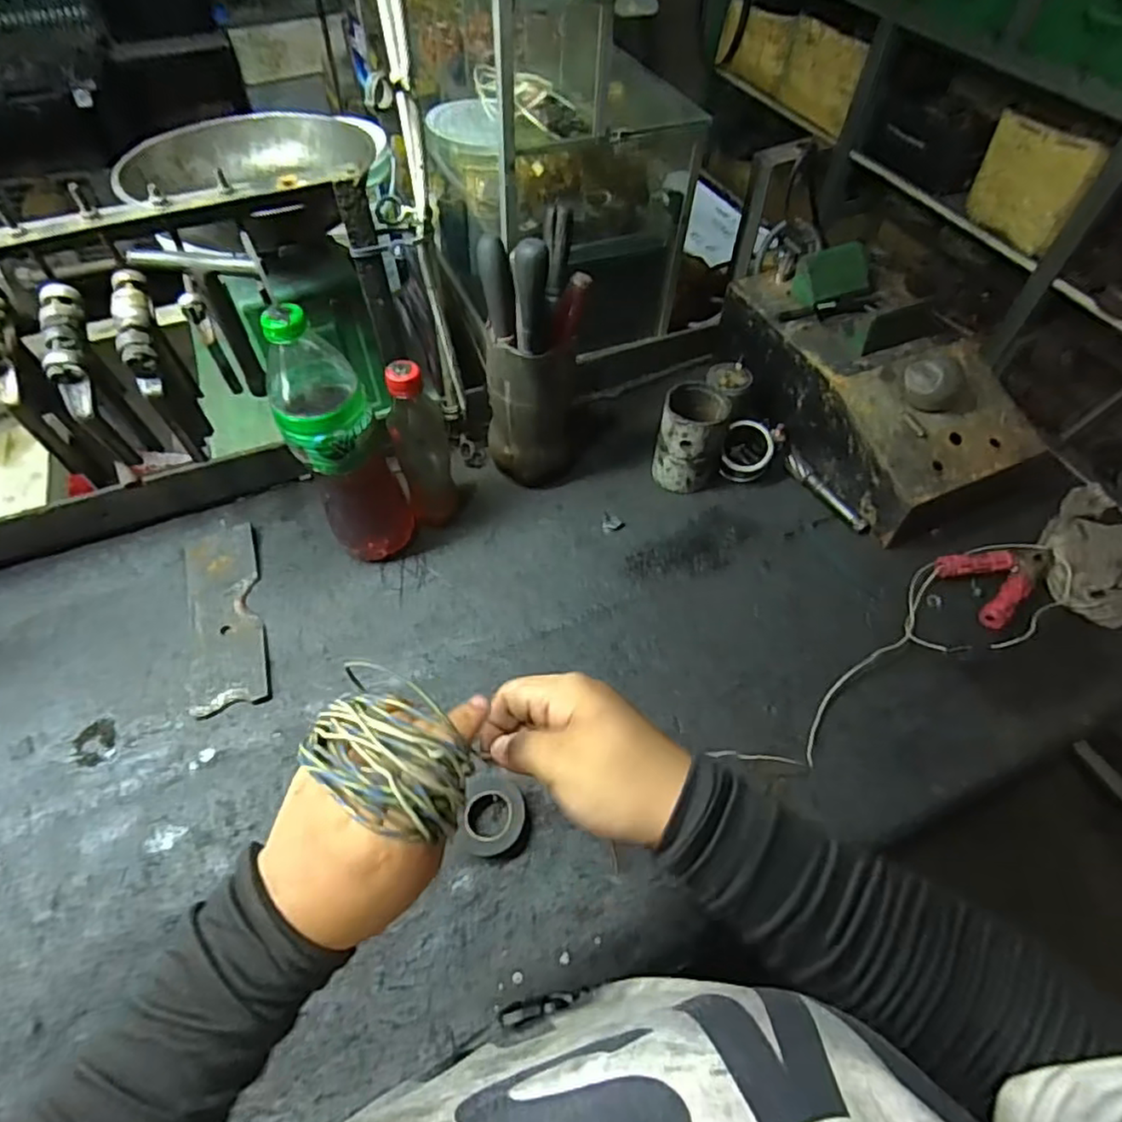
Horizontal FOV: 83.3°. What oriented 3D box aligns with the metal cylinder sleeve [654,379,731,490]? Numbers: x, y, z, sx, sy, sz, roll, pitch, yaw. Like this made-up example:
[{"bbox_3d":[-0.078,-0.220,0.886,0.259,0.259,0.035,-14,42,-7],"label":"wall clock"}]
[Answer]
[{"bbox_3d":[0.147,-0.137,0.704,0.075,0.097,0.082,17,59,10],"label":"metal cylinder sleeve"}]

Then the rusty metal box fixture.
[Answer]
[{"bbox_3d":[0.357,-0.212,0.732,0.186,0.143,0.349,-22,60,-14],"label":"rusty metal box fixture"}]

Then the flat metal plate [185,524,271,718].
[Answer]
[{"bbox_3d":[-0.334,0.054,0.629,0.068,0.009,0.199,-17,59,-9],"label":"flat metal plate"}]

